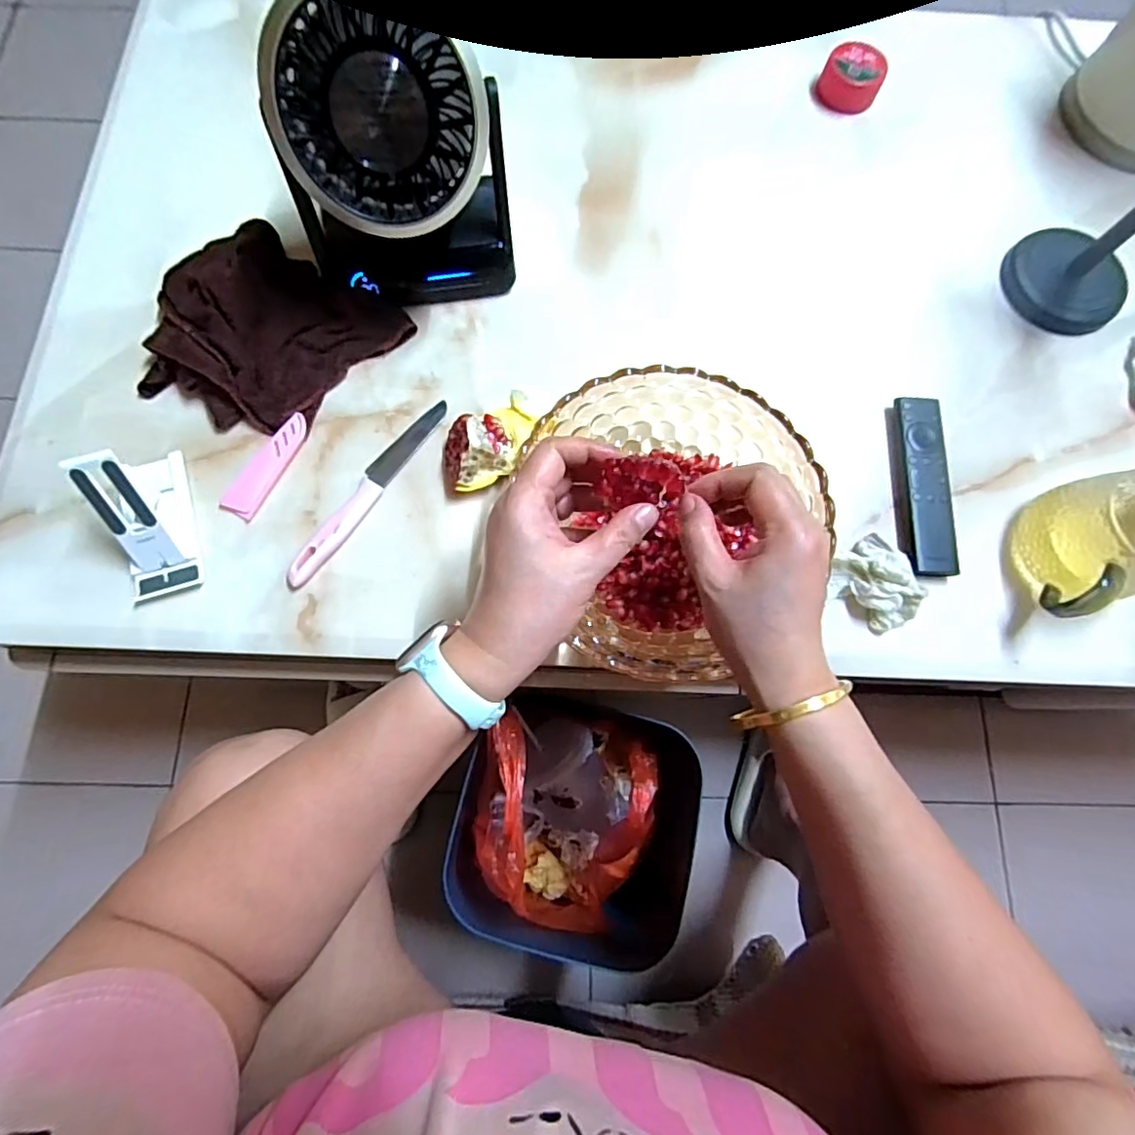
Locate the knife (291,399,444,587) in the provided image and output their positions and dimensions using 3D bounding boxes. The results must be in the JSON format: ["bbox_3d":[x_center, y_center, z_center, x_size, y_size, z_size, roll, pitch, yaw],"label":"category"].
[{"bbox_3d":[-0.164,-0.066,0.467,0.024,0.010,0.192,32,76,5],"label":"knife"}]

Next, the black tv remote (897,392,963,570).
[{"bbox_3d":[0.303,-0.072,0.480,0.032,0.019,0.156,1,75,-1],"label":"black tv remote"}]

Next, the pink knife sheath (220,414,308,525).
[{"bbox_3d":[-0.250,-0.087,0.469,0.027,0.010,0.097,27,75,4],"label":"pink knife sheath"}]

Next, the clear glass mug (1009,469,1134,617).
[{"bbox_3d":[0.418,-0.025,0.440,0.117,0.074,0.090,-18,77,-8],"label":"clear glass mug"}]

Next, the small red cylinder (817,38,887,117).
[{"bbox_3d":[0.294,-0.507,0.583,0.056,0.037,0.050,21,75,3],"label":"small red cylinder"}]

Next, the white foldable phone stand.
[{"bbox_3d":[-0.324,-0.042,0.424,0.047,0.072,0.113,-13,76,-6],"label":"white foldable phone stand"}]

